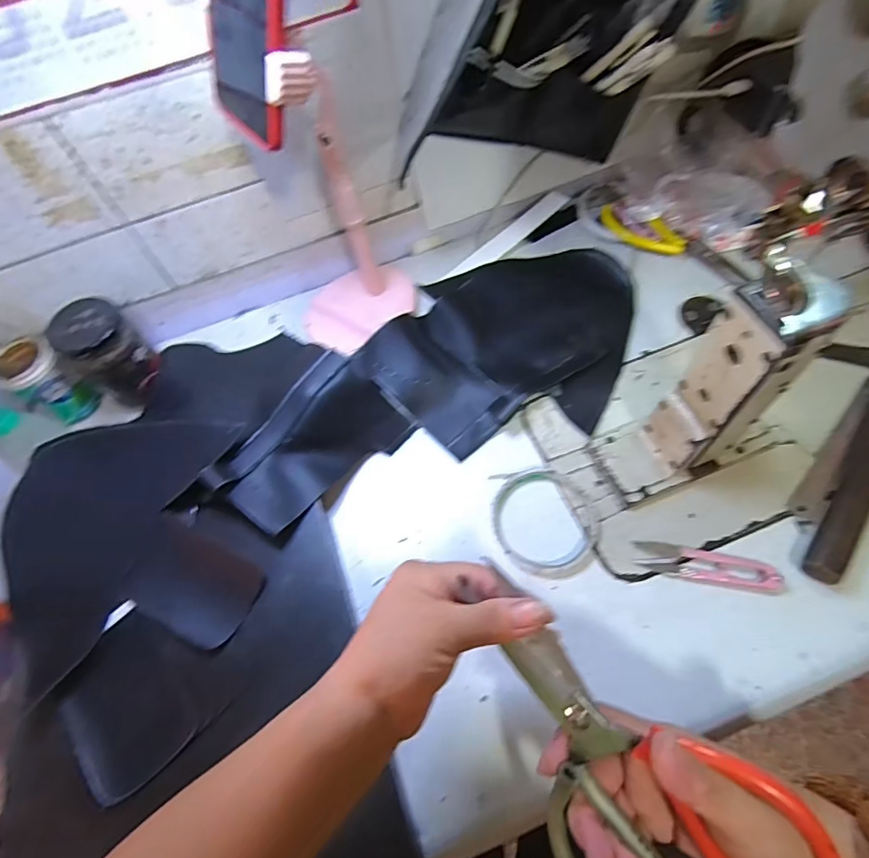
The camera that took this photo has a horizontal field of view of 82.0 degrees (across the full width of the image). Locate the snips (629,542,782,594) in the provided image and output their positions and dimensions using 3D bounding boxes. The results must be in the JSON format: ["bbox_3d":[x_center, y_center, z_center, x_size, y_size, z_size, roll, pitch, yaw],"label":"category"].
[{"bbox_3d":[0.208,0.104,0.379,0.101,0.007,0.025,9,64,8],"label":"snips"}]

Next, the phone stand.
[{"bbox_3d":[-0.092,-0.182,0.424,0.118,0.258,0.095,-25,62,-6],"label":"phone stand"}]

